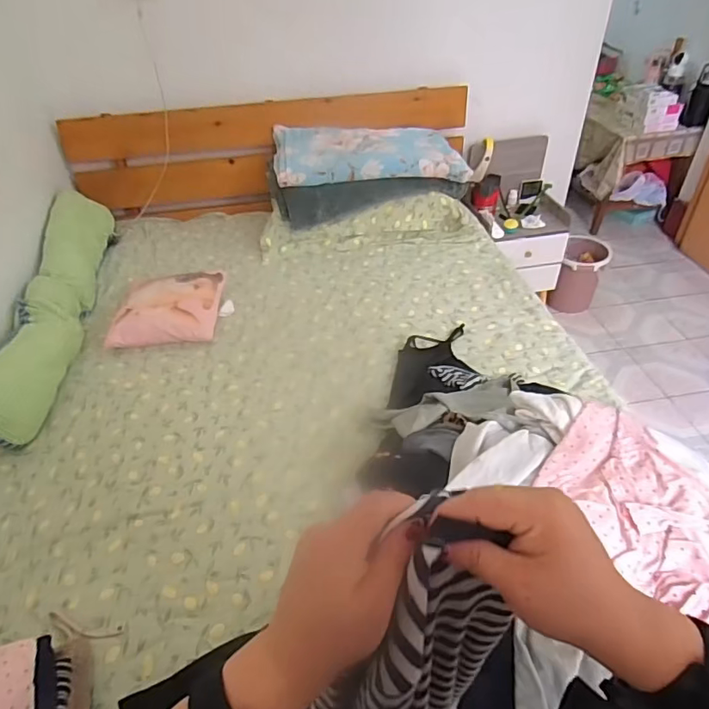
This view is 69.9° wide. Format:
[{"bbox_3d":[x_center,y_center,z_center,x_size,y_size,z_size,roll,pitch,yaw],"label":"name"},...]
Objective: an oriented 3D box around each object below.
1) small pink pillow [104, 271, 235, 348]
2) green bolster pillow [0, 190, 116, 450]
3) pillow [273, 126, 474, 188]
[{"bbox_3d":[-0.519,-0.138,1.453,0.292,0.117,0.271,-2,40,1],"label":"small pink pillow"},{"bbox_3d":[-0.849,-0.155,1.424,0.153,0.235,0.910,-7,40,-5],"label":"green bolster pillow"},{"bbox_3d":[0.049,-0.683,1.719,0.628,0.103,0.311,-4,40,-2],"label":"pillow"}]

